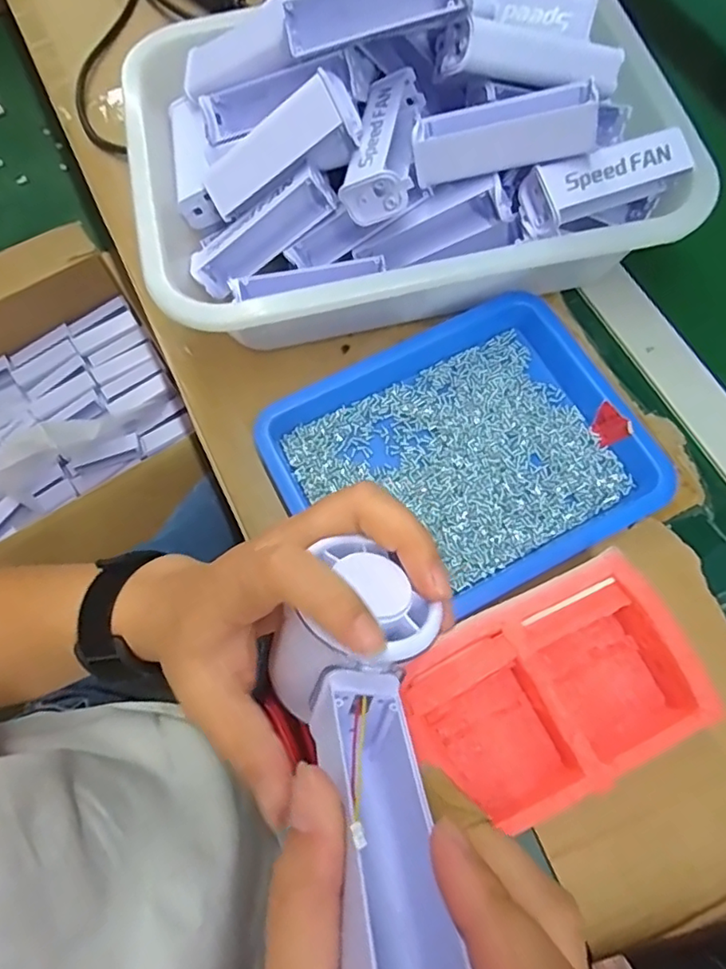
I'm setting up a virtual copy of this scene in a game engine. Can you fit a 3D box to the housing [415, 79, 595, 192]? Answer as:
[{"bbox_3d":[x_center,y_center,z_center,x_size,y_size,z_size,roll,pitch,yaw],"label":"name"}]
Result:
[{"bbox_3d":[0.081,-0.205,0.338,0.101,0.030,0.029,-6,70,13],"label":"housing"}]

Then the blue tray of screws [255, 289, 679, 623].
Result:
[{"bbox_3d":[0.064,-0.018,0.371,0.218,0.028,0.173,-27,72,-9],"label":"blue tray of screws"}]

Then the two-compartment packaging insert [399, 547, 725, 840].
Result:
[{"bbox_3d":[0.096,0.109,0.309,0.142,0.044,0.094,-25,71,-8],"label":"two-compartment packaging insert"}]

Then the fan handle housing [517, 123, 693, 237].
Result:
[{"bbox_3d":[0.150,-0.192,0.357,0.102,0.023,0.040,-22,91,-9],"label":"fan handle housing"}]

